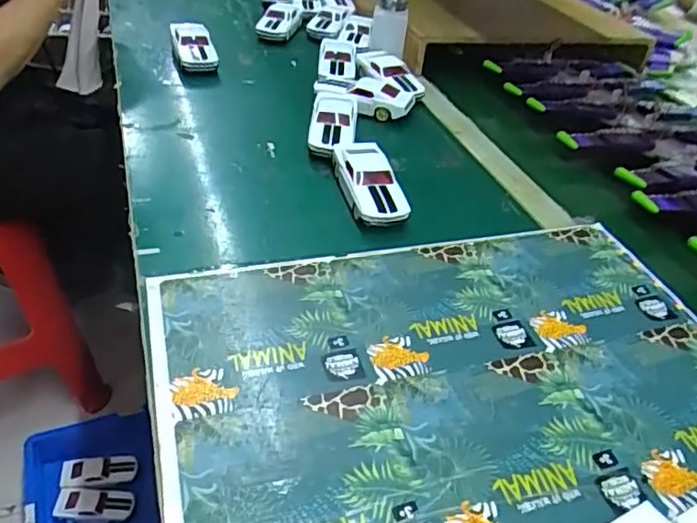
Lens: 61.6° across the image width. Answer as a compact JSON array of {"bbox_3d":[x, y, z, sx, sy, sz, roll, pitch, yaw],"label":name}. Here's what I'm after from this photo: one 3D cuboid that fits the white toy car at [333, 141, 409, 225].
[{"bbox_3d":[0.022,-0.080,0.601,0.054,0.034,0.124,-5,40,-17],"label":"white toy car"}]

